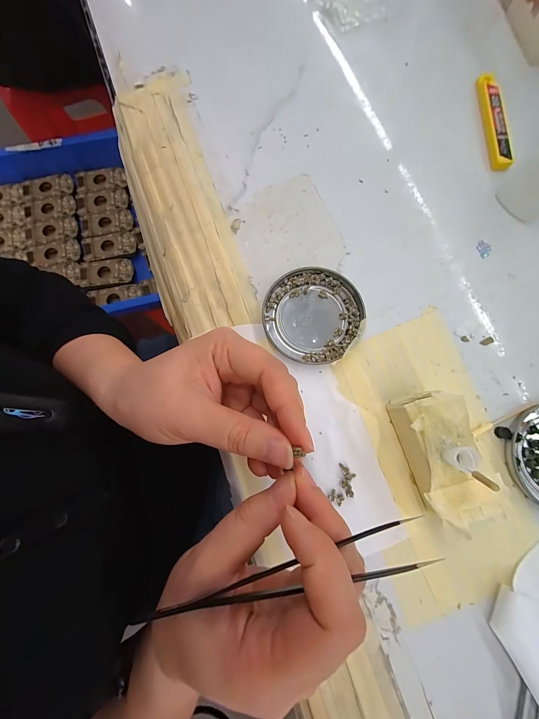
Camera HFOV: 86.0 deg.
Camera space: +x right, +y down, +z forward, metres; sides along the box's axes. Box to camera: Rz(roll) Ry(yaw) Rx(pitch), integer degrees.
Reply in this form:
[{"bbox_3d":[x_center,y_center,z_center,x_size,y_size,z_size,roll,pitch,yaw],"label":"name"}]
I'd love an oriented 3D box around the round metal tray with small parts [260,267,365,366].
[{"bbox_3d":[0.036,-0.036,0.234,0.079,0.011,0.077,0,78,1],"label":"round metal tray with small parts"}]

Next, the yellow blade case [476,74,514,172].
[{"bbox_3d":[0.205,-0.218,0.266,0.018,0.011,0.098,-2,78,0],"label":"yellow blade case"}]

